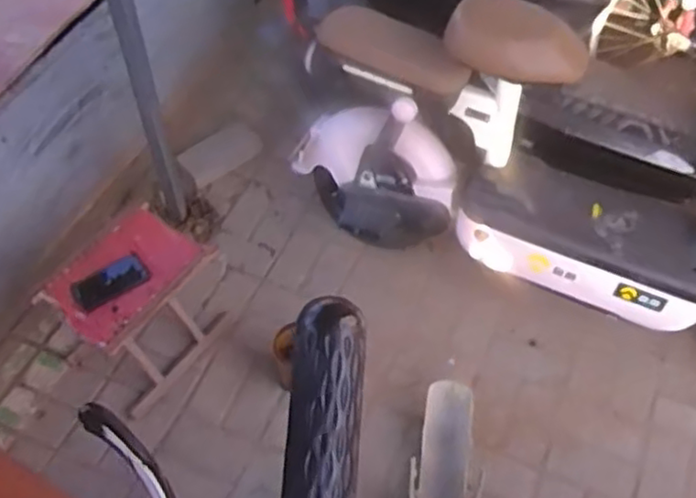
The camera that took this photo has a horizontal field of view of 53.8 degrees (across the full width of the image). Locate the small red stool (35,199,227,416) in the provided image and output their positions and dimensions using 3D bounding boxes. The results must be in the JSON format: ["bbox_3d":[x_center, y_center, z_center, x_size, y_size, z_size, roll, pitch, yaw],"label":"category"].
[{"bbox_3d":[-0.463,0.133,1.540,0.244,0.289,0.305,34,60,21],"label":"small red stool"}]

